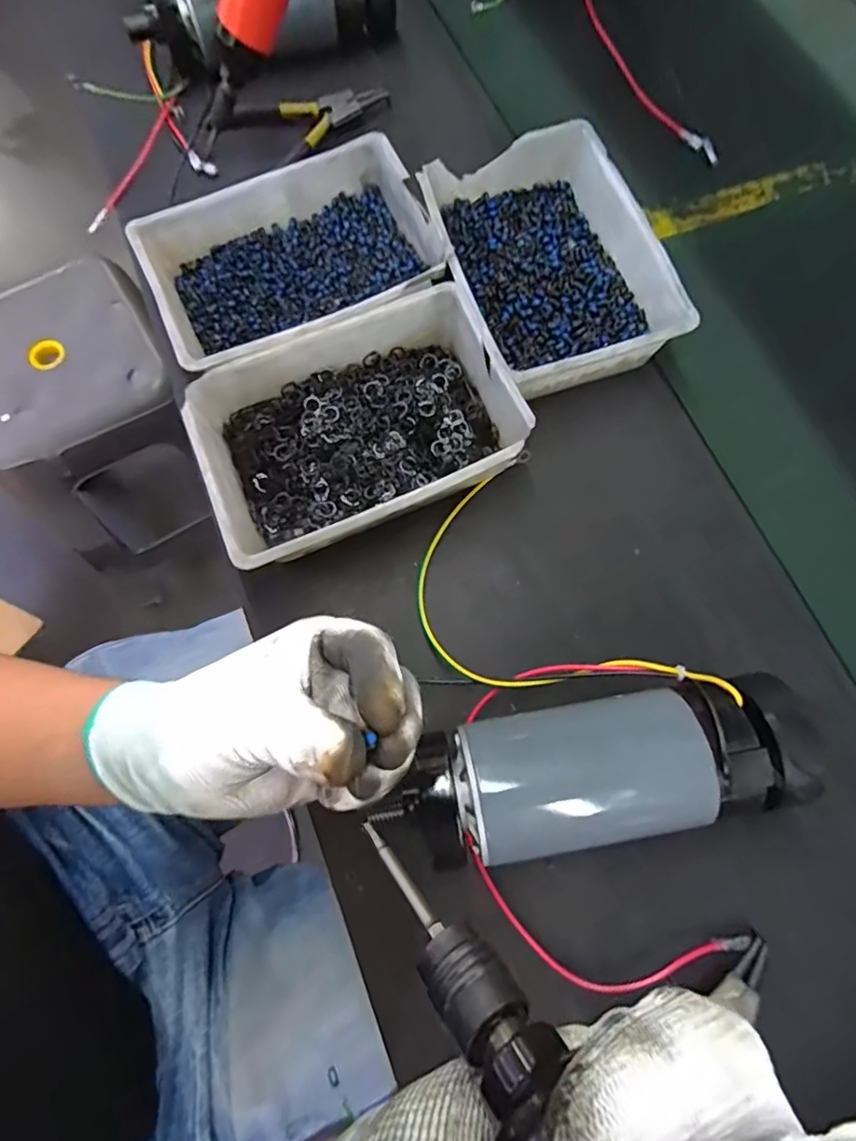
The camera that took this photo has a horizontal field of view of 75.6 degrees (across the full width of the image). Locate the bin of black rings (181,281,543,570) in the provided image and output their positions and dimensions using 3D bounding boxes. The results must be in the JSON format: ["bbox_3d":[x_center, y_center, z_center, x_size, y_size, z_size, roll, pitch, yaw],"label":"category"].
[{"bbox_3d":[-0.048,-0.094,0.374,0.198,0.053,0.141,-23,75,-7],"label":"bin of black rings"}]

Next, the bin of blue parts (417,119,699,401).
[{"bbox_3d":[0.089,-0.227,0.412,0.146,0.056,0.198,-16,74,-5],"label":"bin of blue parts"}]

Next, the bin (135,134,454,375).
[{"bbox_3d":[-0.100,-0.229,0.416,0.204,0.049,0.148,-25,75,-7],"label":"bin"}]

